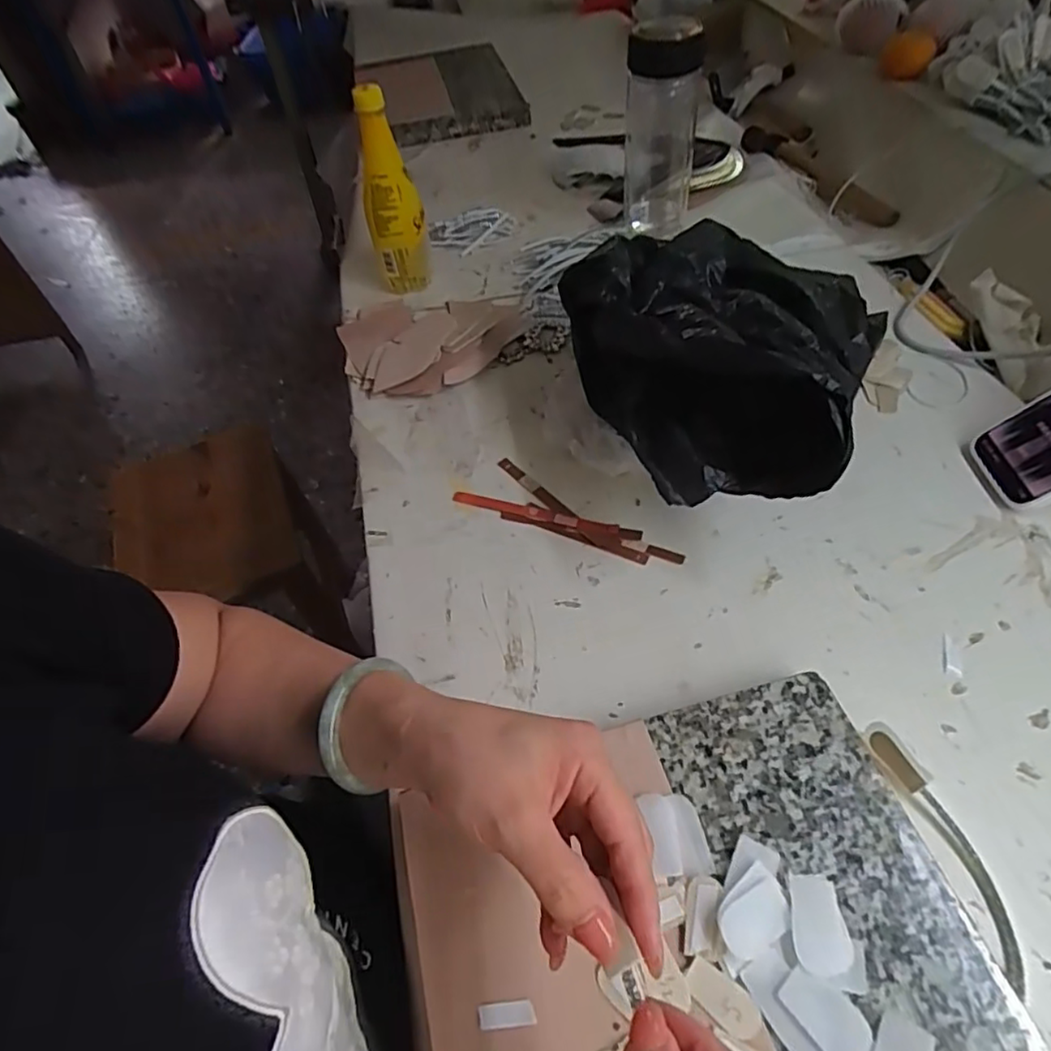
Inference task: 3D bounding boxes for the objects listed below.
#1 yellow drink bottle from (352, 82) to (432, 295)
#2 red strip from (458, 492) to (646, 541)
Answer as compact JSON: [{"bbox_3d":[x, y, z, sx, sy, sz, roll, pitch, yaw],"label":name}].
[{"bbox_3d":[-0.148,-0.356,0.692,0.062,0.208,0.065,-13,52,-5],"label":"yellow drink bottle"},{"bbox_3d":[0.016,-0.009,0.535,0.164,0.005,0.013,14,54,16],"label":"red strip"}]

